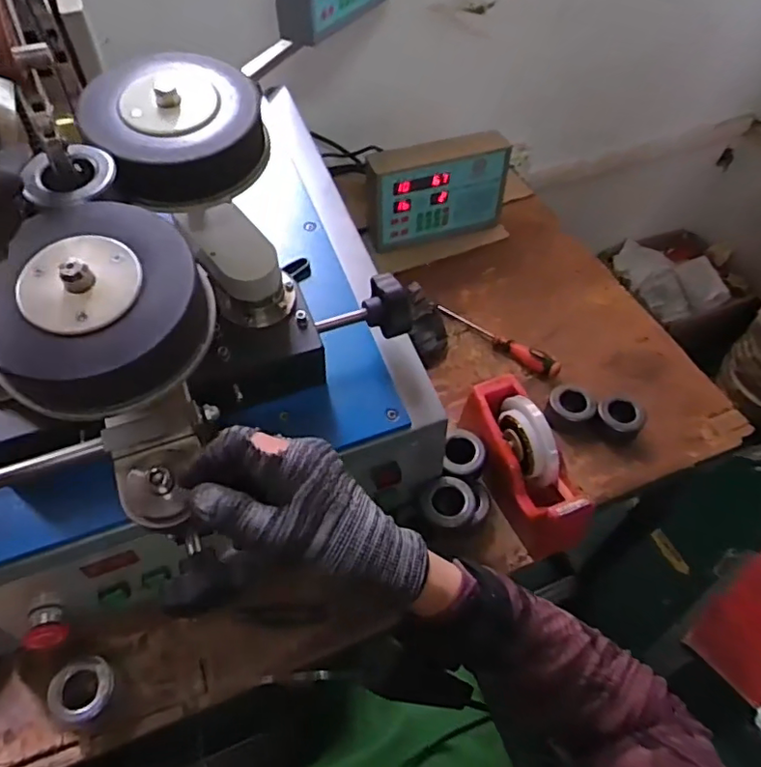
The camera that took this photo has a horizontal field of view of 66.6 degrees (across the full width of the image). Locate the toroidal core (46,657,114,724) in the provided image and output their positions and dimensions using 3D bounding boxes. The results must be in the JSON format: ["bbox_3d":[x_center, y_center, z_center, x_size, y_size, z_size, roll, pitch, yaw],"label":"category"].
[{"bbox_3d":[-0.293,0.303,0.574,0.058,0.030,0.057,0,54,0],"label":"toroidal core"}]

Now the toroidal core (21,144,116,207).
[{"bbox_3d":[-0.209,-0.141,0.396,0.053,0.013,0.045,-18,75,-14],"label":"toroidal core"}]

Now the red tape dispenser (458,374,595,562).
[{"bbox_3d":[0.169,0.092,0.678,0.076,0.101,0.204,-17,56,-13],"label":"red tape dispenser"}]

